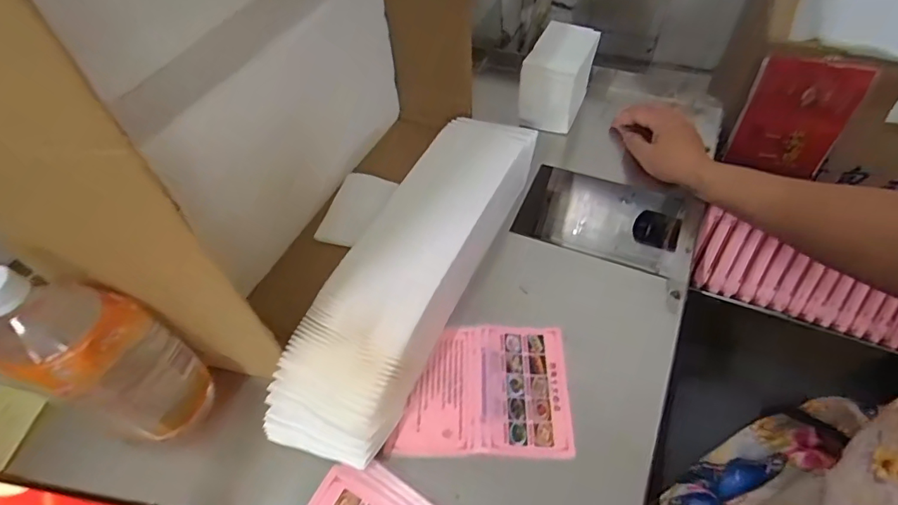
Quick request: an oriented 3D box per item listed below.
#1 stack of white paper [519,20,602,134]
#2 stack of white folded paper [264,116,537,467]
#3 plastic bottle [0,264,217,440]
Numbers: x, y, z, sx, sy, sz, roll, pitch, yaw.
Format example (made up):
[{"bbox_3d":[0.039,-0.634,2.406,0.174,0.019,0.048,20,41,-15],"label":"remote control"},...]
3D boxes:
[{"bbox_3d":[0.149,-0.232,0.636,0.080,0.090,0.109,18,57,18],"label":"stack of white paper"},{"bbox_3d":[-0.027,0.008,0.485,0.127,0.063,0.398,20,57,20],"label":"stack of white folded paper"},{"bbox_3d":[-0.274,0.085,0.387,0.086,0.213,0.085,20,57,19],"label":"plastic bottle"}]

